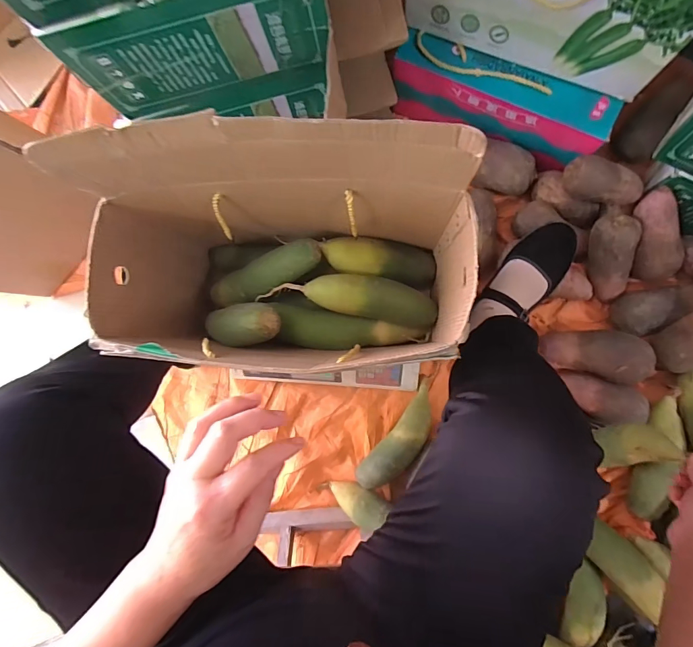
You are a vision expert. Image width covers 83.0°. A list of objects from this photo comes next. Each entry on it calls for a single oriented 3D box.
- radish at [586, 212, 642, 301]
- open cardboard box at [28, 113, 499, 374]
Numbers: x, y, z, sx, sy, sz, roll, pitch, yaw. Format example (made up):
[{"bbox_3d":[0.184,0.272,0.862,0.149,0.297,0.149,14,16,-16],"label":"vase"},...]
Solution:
[{"bbox_3d":[0.424,-0.105,0.626,0.062,0.060,0.140,-9,119,7],"label":"radish"},{"bbox_3d":[-0.064,-0.049,0.426,0.365,0.314,0.178,3,87,7],"label":"open cardboard box"}]

